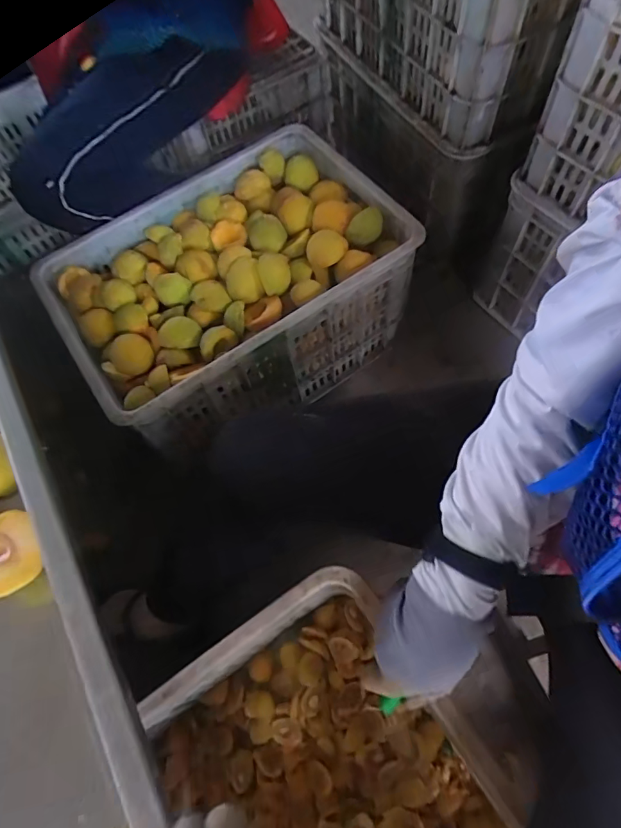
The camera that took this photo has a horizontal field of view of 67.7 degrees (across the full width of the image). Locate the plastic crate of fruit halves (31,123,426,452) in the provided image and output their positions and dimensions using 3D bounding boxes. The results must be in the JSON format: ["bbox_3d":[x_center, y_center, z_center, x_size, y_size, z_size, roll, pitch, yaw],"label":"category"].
[{"bbox_3d":[-0.116,-0.193,0.772,0.465,0.253,0.320,-33,67,-10],"label":"plastic crate of fruit halves"}]

